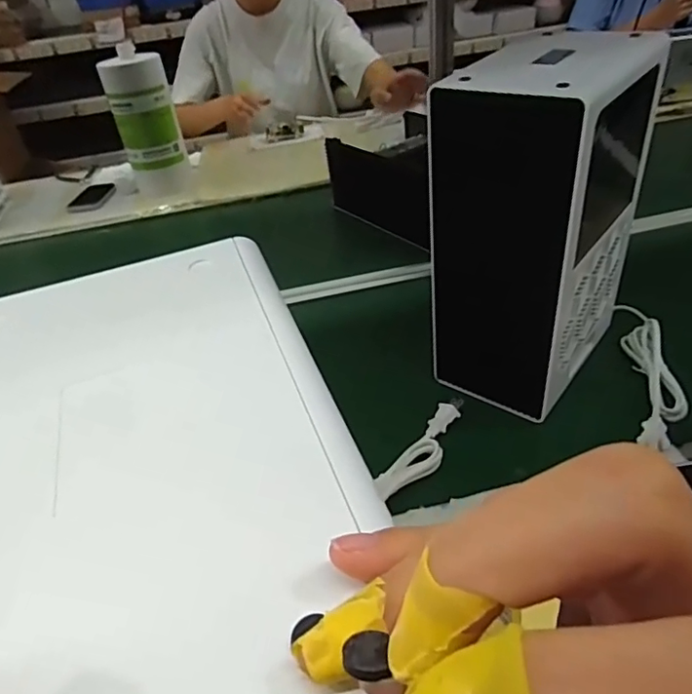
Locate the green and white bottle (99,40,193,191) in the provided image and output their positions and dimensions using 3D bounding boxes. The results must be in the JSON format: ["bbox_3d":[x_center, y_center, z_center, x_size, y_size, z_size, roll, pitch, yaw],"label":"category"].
[{"bbox_3d":[-0.422,-0.478,1.192,0.128,0.254,0.105,-14,37,-12],"label":"green and white bottle"}]

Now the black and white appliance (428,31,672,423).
[{"bbox_3d":[0.198,-0.120,0.593,0.135,0.340,0.187,24,45,34],"label":"black and white appliance"}]

